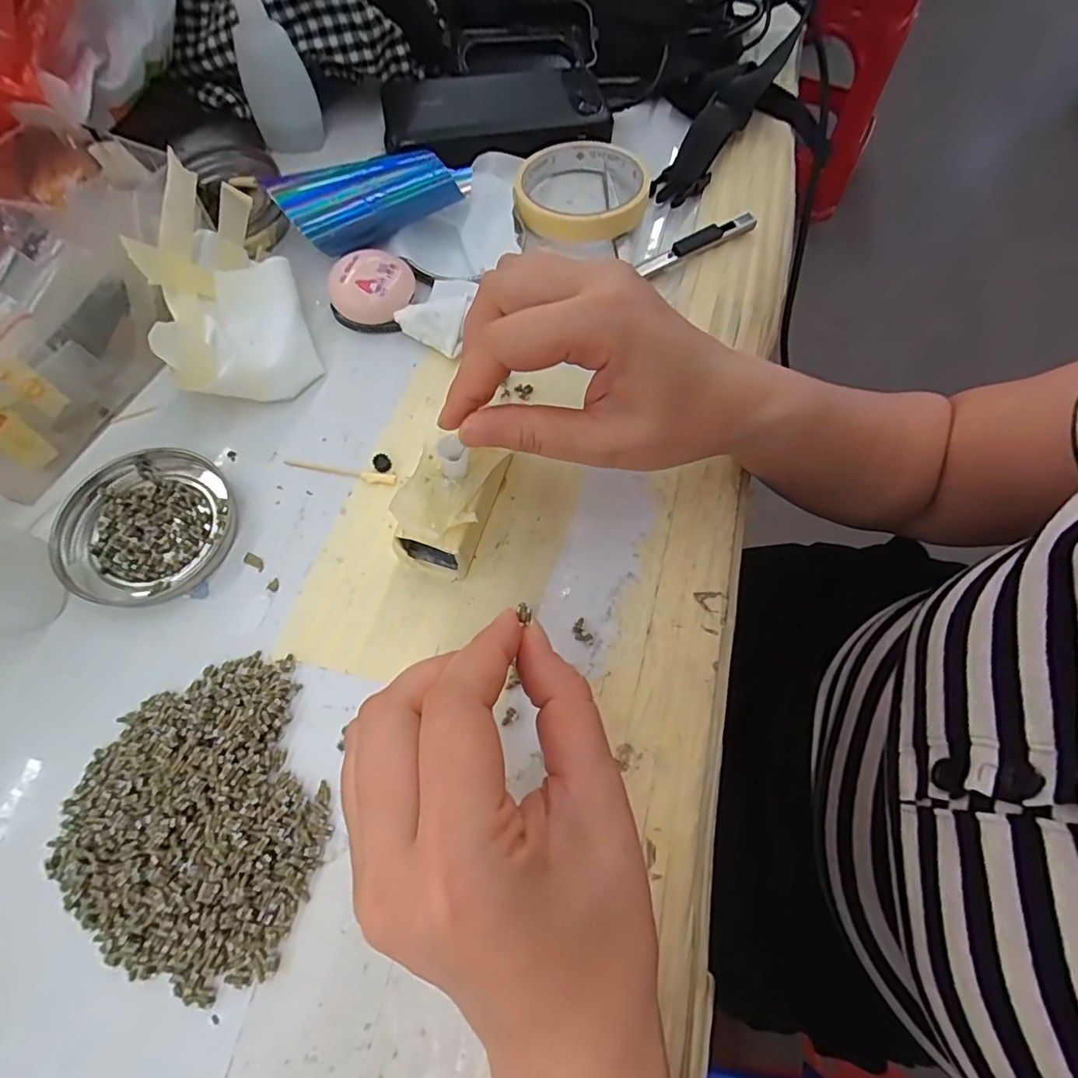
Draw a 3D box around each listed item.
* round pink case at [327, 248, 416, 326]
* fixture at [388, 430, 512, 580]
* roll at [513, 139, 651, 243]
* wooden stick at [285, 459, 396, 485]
[{"bbox_3d":[-0.097,-0.146,0.307,0.045,0.022,0.043,1,67,-2],"label":"round pink case"},{"bbox_3d":[-0.040,-0.015,0.243,0.039,0.044,0.056,20,68,6],"label":"fixture"},{"bbox_3d":[0.030,-0.236,0.349,0.085,0.016,0.086,1,67,-2],"label":"roll"},{"bbox_3d":[-0.103,-0.035,0.271,0.059,0.004,0.006,10,67,1],"label":"wooden stick"}]

